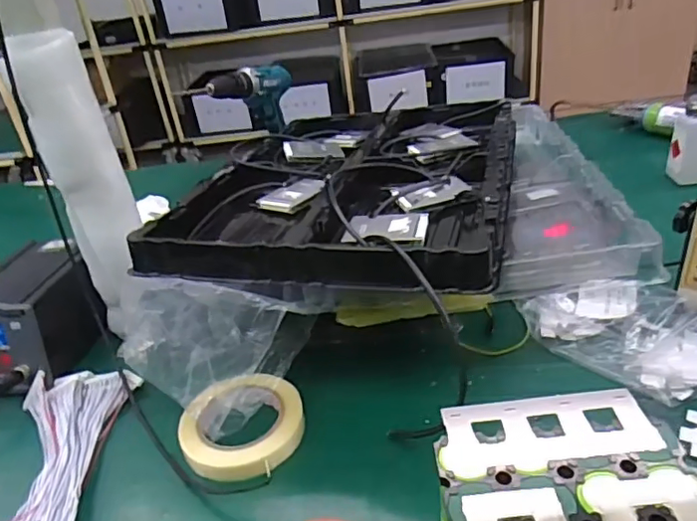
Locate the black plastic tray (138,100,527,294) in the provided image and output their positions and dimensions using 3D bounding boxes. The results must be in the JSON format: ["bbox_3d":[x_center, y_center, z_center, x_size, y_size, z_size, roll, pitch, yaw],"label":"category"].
[{"bbox_3d":[0.010,-0.105,0.710,0.363,0.052,0.501,2,33,17],"label":"black plastic tray"}]

